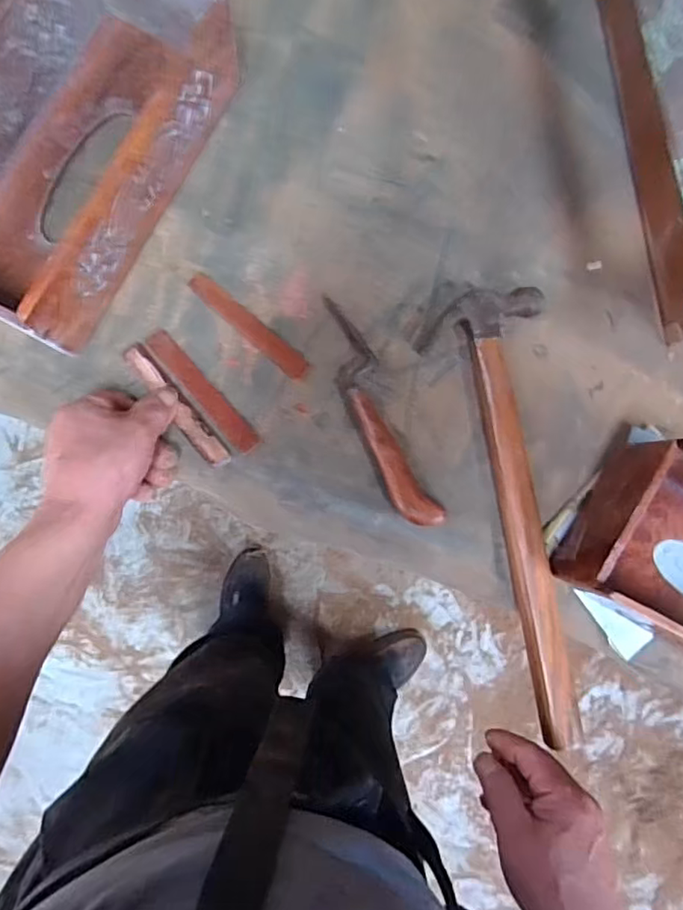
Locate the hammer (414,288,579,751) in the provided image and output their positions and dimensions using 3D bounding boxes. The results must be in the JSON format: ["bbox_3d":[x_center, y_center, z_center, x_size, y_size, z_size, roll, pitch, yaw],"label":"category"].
[{"bbox_3d":[0.140,0.047,0.472,0.089,0.023,0.358,-9,87,-6],"label":"hammer"}]

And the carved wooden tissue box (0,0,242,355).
[{"bbox_3d":[-0.196,-0.224,0.428,0.129,0.094,0.259,29,83,-2],"label":"carved wooden tissue box"}]

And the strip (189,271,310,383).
[{"bbox_3d":[-0.074,-0.103,0.473,0.115,0.004,0.019,39,83,-1],"label":"strip"}]

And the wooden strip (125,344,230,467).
[{"bbox_3d":[-0.129,-0.039,0.461,0.017,0.008,0.115,-38,90,-7],"label":"wooden strip"}]

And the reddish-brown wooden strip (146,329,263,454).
[{"bbox_3d":[-0.109,-0.049,0.465,0.019,0.004,0.118,-42,90,-7],"label":"reddish-brown wooden strip"}]

